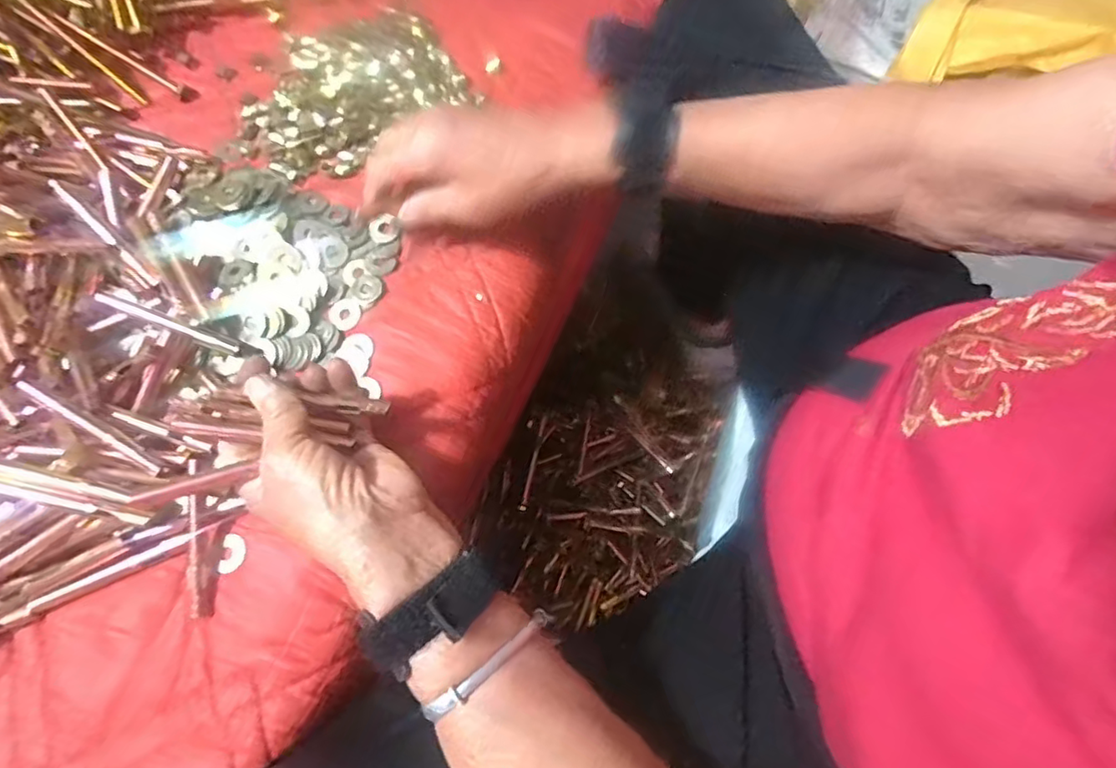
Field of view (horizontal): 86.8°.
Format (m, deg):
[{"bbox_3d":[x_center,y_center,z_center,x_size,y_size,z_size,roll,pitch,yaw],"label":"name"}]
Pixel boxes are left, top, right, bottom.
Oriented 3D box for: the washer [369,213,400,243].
[{"bbox_3d":[-0.124,-0.110,0.420,0.021,0.004,0.020,0,71,-1],"label":"washer"}]

